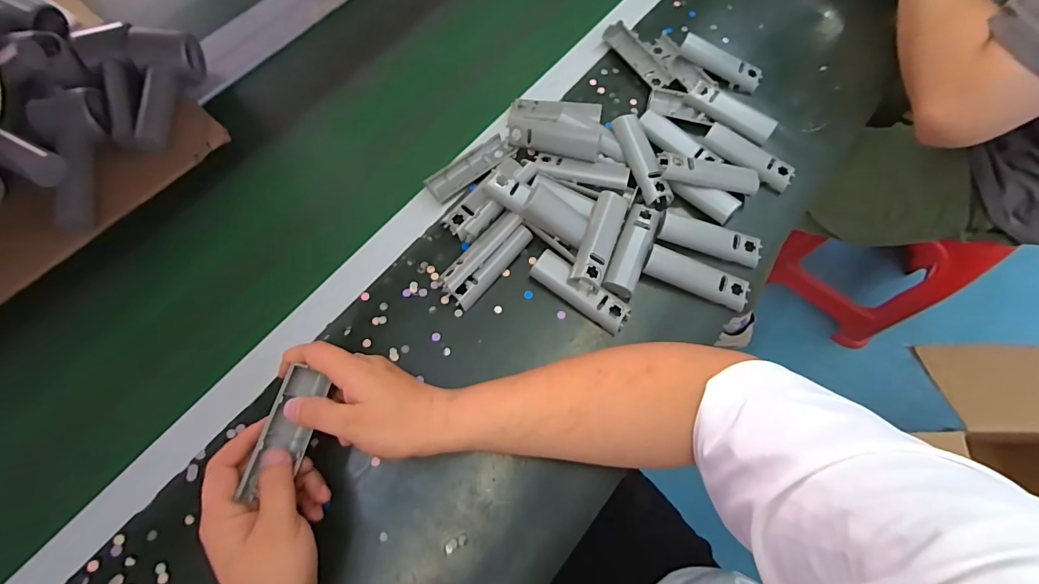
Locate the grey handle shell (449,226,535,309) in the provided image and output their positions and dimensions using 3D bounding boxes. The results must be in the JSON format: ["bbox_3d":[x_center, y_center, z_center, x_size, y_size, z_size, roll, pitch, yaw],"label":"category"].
[{"bbox_3d":[-0.026,-0.026,0.441,0.017,0.023,0.102,40,74,14],"label":"grey handle shell"}]

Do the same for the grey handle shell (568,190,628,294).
[{"bbox_3d":[0.079,-0.052,0.435,0.030,0.015,0.104,19,70,8],"label":"grey handle shell"}]

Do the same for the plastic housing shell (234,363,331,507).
[{"bbox_3d":[-0.180,0.109,0.341,0.030,0.017,0.097,12,66,6],"label":"plastic housing shell"}]

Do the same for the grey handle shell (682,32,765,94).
[{"bbox_3d":[0.246,-0.278,0.540,0.105,0.022,0.024,26,68,-6],"label":"grey handle shell"}]

